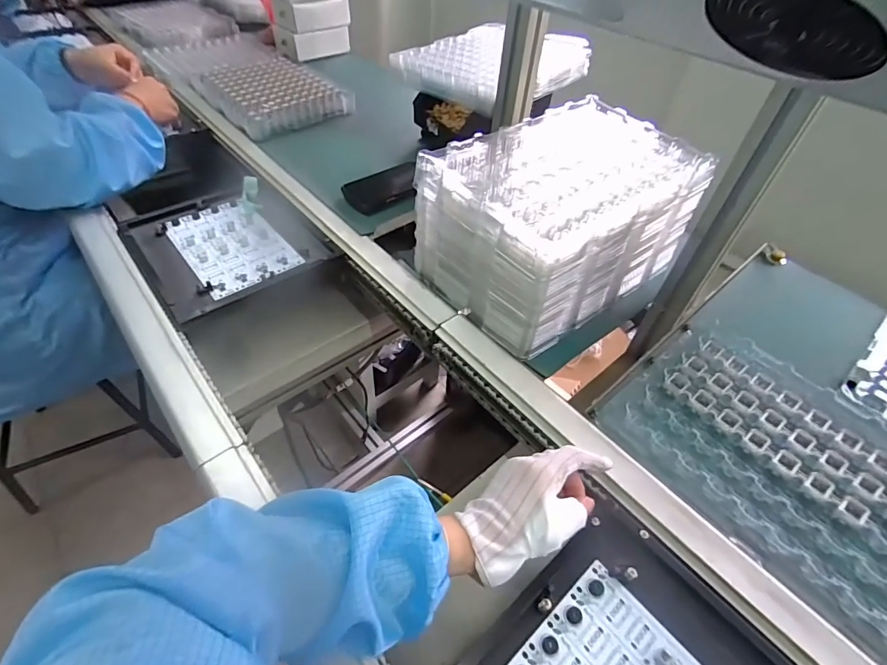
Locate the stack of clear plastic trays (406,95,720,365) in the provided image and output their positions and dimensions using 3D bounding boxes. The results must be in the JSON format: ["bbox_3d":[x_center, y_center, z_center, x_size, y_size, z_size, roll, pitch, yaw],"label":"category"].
[{"bbox_3d":[0.154,-0.157,0.581,0.328,0.150,0.226,-30,57,-29],"label":"stack of clear plastic trays"}]

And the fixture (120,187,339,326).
[{"bbox_3d":[-0.317,-0.141,0.649,0.228,0.021,0.244,-30,57,-29],"label":"fixture"}]

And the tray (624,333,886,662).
[{"bbox_3d":[0.365,0.134,0.417,0.215,0.016,0.324,-31,57,-23],"label":"tray"}]

